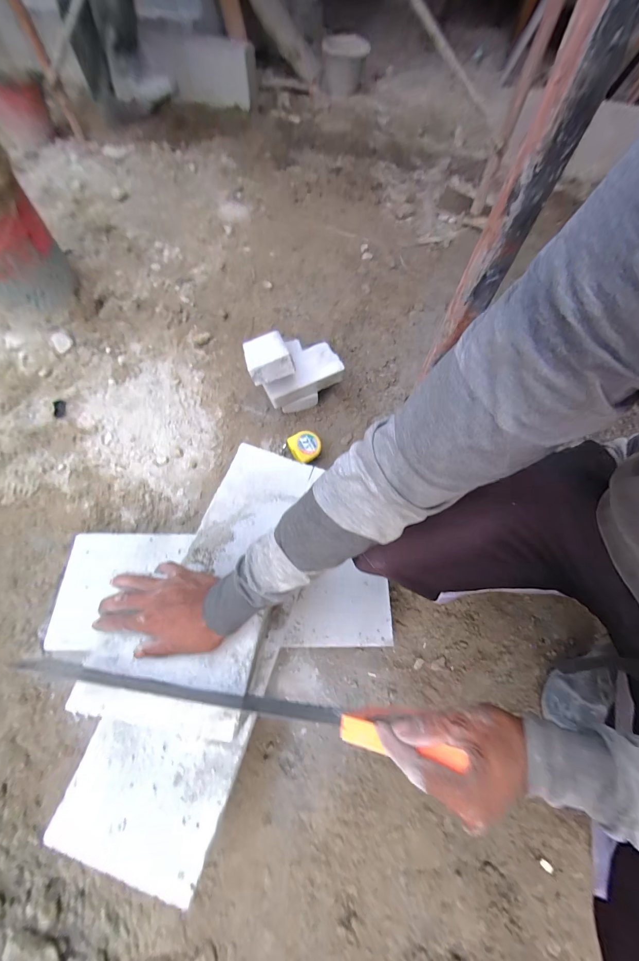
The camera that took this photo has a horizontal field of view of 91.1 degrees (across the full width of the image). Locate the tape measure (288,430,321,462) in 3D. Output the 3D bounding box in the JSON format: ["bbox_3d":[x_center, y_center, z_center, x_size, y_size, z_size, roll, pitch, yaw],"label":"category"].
[{"bbox_3d":[-0.034,-0.085,0.786,0.075,0.034,0.072,-34,71,-14],"label":"tape measure"}]

